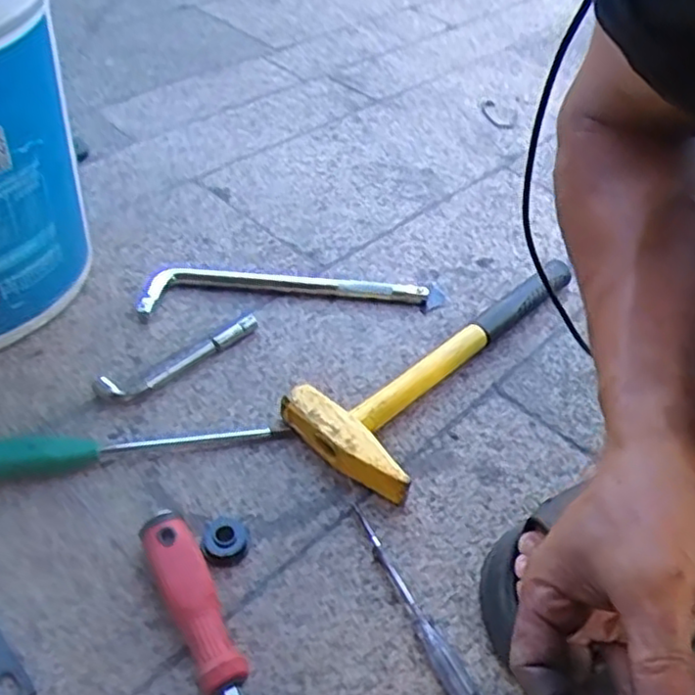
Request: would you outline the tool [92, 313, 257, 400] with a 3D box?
[{"bbox_3d":[-0.132,0.005,0.569,0.142,0.016,0.028,-31,55,-31],"label":"tool"}]

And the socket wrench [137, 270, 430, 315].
[{"bbox_3d":[-0.056,-0.056,0.633,0.249,0.019,0.050,-4,46,-9],"label":"socket wrench"}]

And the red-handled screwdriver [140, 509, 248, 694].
[{"bbox_3d":[-0.069,0.180,0.395,0.028,0.030,0.207,-21,50,-24],"label":"red-handled screwdriver"}]

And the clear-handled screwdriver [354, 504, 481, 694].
[{"bbox_3d":[0.043,0.164,0.430,0.014,0.012,0.166,-18,49,-22],"label":"clear-handled screwdriver"}]

